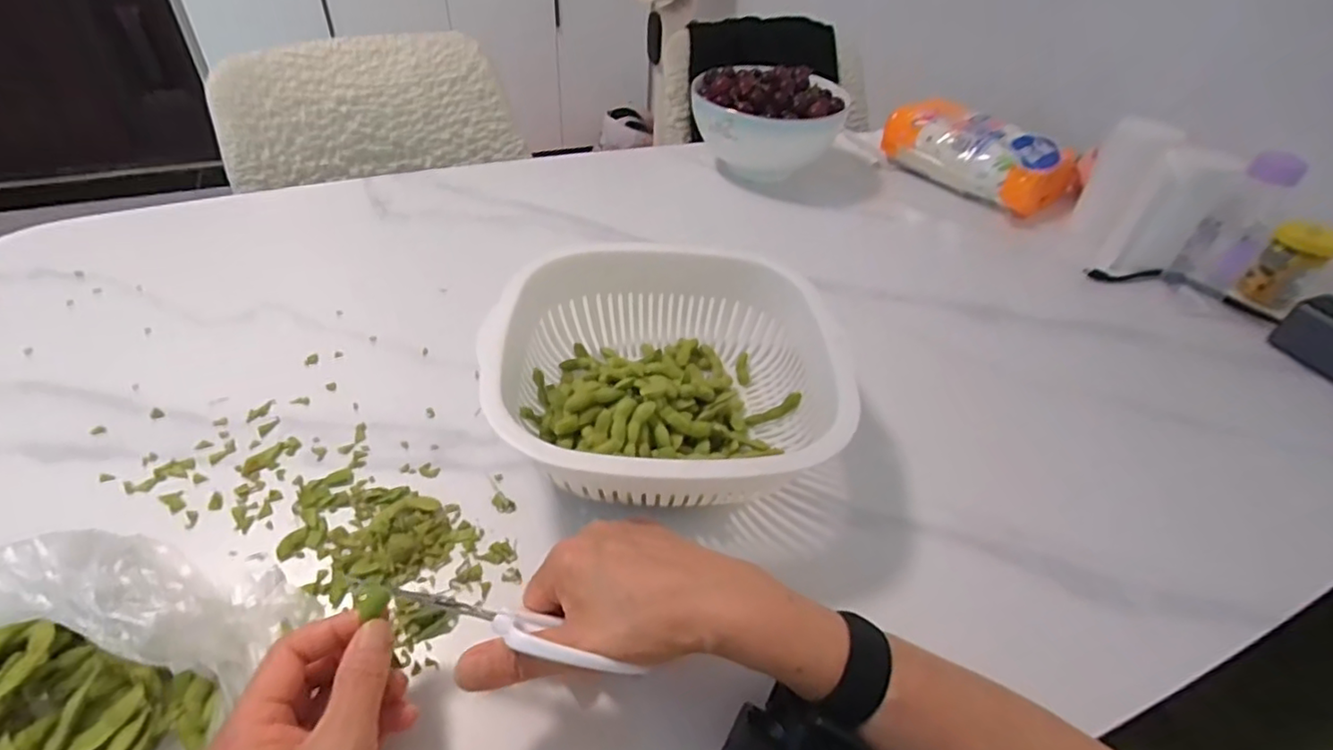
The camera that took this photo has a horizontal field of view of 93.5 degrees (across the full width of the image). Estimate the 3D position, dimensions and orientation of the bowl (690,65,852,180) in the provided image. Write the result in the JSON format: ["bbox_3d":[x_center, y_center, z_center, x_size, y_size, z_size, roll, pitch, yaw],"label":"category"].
[{"bbox_3d":[0.136,-0.341,0.847,0.200,0.108,0.180,-2,43,-7],"label":"bowl"}]

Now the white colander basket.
[{"bbox_3d":[0.000,0.002,0.473,0.242,0.092,0.224,4,42,-1],"label":"white colander basket"}]

